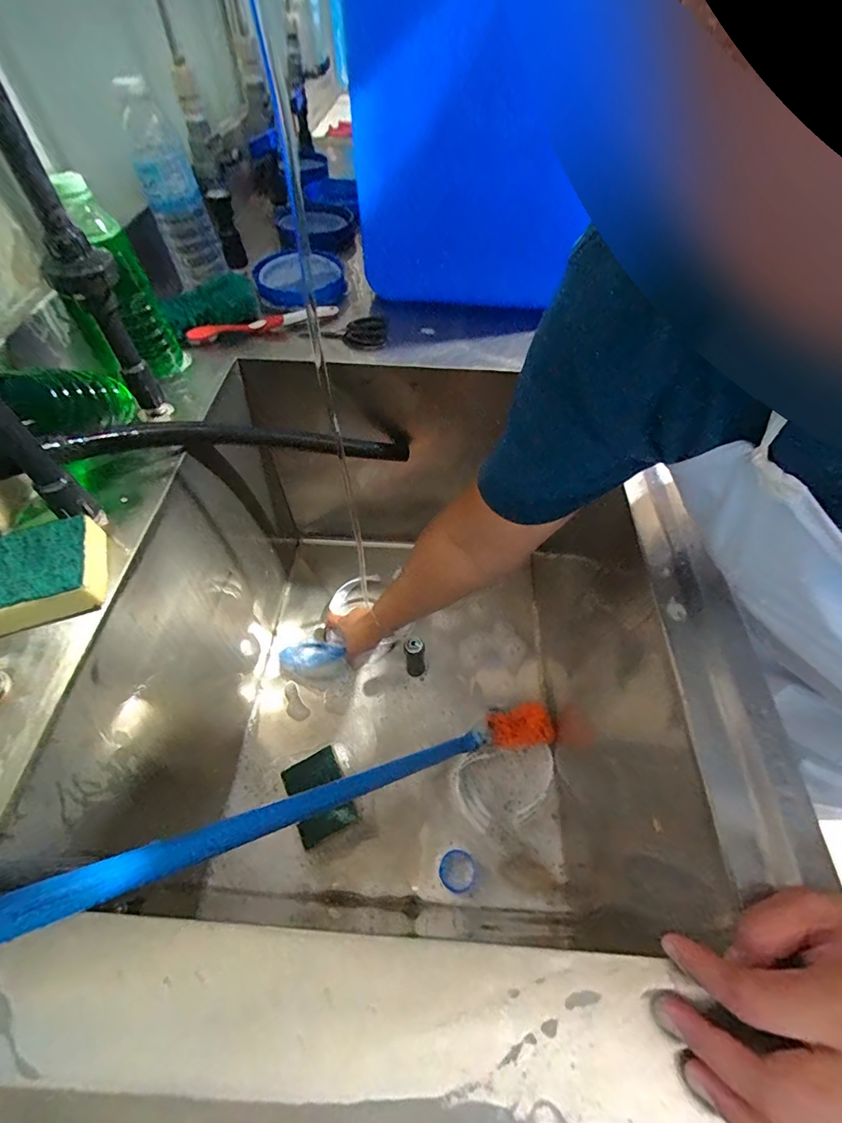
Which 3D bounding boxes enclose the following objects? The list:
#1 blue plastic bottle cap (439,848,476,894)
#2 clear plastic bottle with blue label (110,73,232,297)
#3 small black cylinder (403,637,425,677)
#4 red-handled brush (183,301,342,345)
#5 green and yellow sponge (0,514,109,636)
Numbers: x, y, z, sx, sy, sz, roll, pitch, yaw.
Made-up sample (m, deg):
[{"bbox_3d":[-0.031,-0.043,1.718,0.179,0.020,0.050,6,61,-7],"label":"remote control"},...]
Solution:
[{"bbox_3d":[0.043,0.362,0.529,0.043,0.010,0.043,0,55,0],"label":"blue plastic bottle cap"},{"bbox_3d":[-0.282,-0.420,0.521,0.057,0.180,0.076,-17,57,-11],"label":"clear plastic bottle with blue label"},{"bbox_3d":[-0.009,0.139,0.642,0.027,0.098,0.020,0,55,0],"label":"small black cylinder"},{"bbox_3d":[-0.191,-0.297,0.557,0.184,0.020,0.022,-23,58,-15],"label":"red-handled brush"},{"bbox_3d":[-0.295,0.014,0.342,0.108,0.032,0.080,-23,58,-15],"label":"green and yellow sponge"}]

